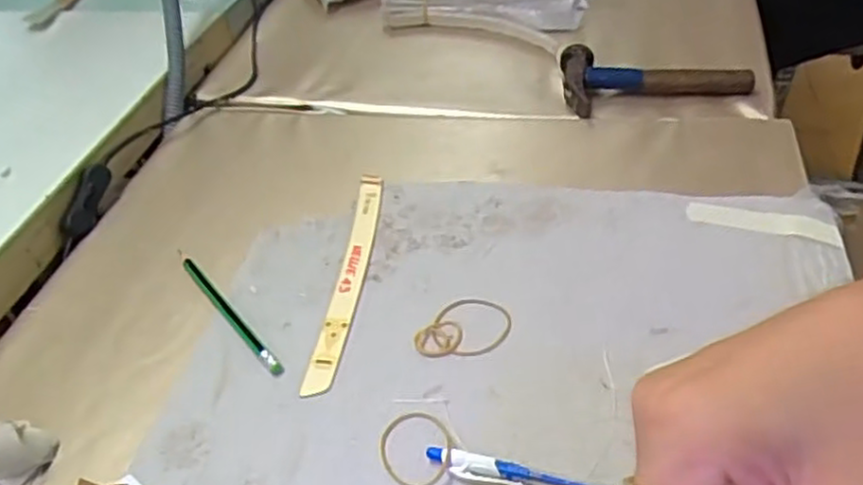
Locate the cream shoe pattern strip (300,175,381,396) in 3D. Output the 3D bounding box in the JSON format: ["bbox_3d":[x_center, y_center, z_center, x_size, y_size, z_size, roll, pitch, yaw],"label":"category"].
[{"bbox_3d":[-0.055,0.018,0.501,0.020,0.004,0.205,0,43,8],"label":"cream shoe pattern strip"}]

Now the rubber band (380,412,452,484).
[{"bbox_3d":[-0.009,0.110,0.393,0.038,0.008,0.046,-21,39,-4],"label":"rubber band"}]

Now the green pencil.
[{"bbox_3d":[-0.138,0.043,0.483,0.010,0.004,0.143,-32,47,-24],"label":"green pencil"}]

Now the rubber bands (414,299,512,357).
[{"bbox_3d":[0.019,0.051,0.454,0.059,0.004,0.045,-3,42,5],"label":"rubber bands"}]

